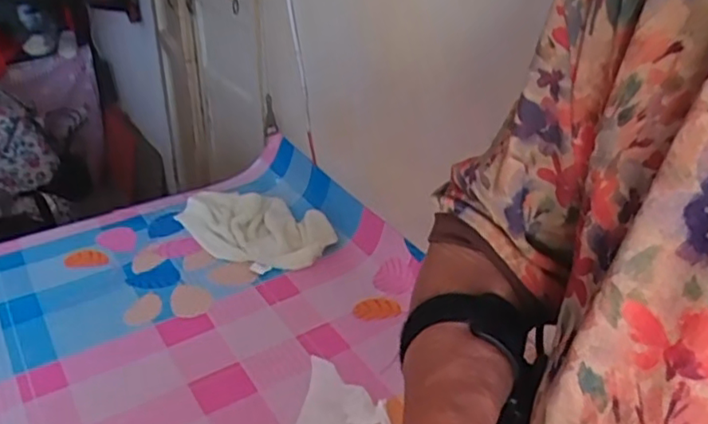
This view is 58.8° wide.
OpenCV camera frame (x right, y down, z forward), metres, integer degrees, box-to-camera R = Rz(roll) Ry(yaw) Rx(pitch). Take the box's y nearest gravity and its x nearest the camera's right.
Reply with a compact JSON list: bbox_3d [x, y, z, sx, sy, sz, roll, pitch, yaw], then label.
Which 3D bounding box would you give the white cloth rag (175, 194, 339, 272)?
[{"bbox_3d":[-0.186,0.022,1.144,0.295,0.074,0.168,26,40,35],"label":"white cloth rag"}]

